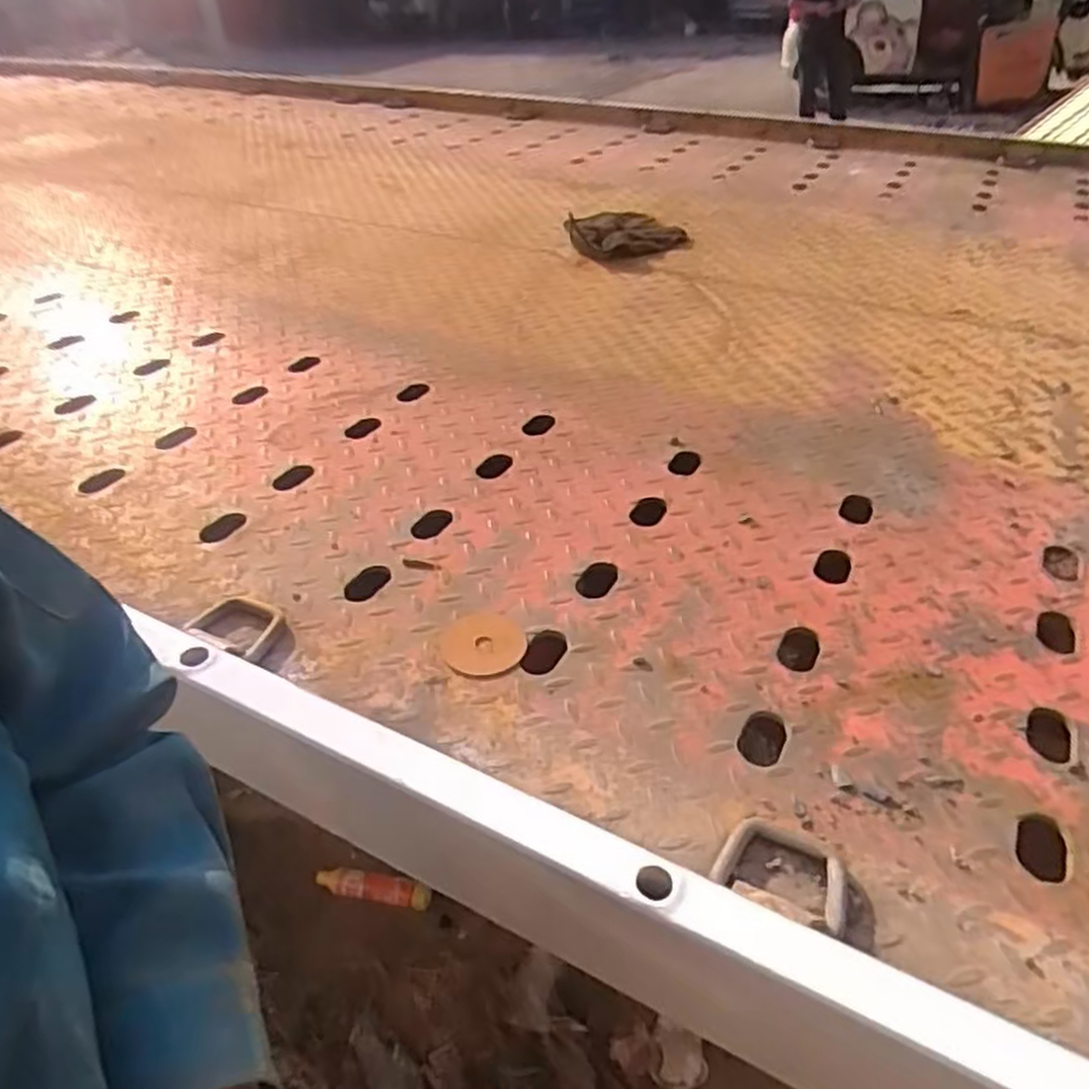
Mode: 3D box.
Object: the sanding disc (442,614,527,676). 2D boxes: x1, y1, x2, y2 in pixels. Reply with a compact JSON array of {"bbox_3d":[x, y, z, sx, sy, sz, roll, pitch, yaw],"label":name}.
[{"bbox_3d":[-0.055,0.088,0.716,0.074,0.004,0.076,0,38,0],"label":"sanding disc"}]

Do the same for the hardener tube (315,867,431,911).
[{"bbox_3d":[-0.348,0.688,1.599,0.244,0.040,0.051,5,37,11],"label":"hardener tube"}]

